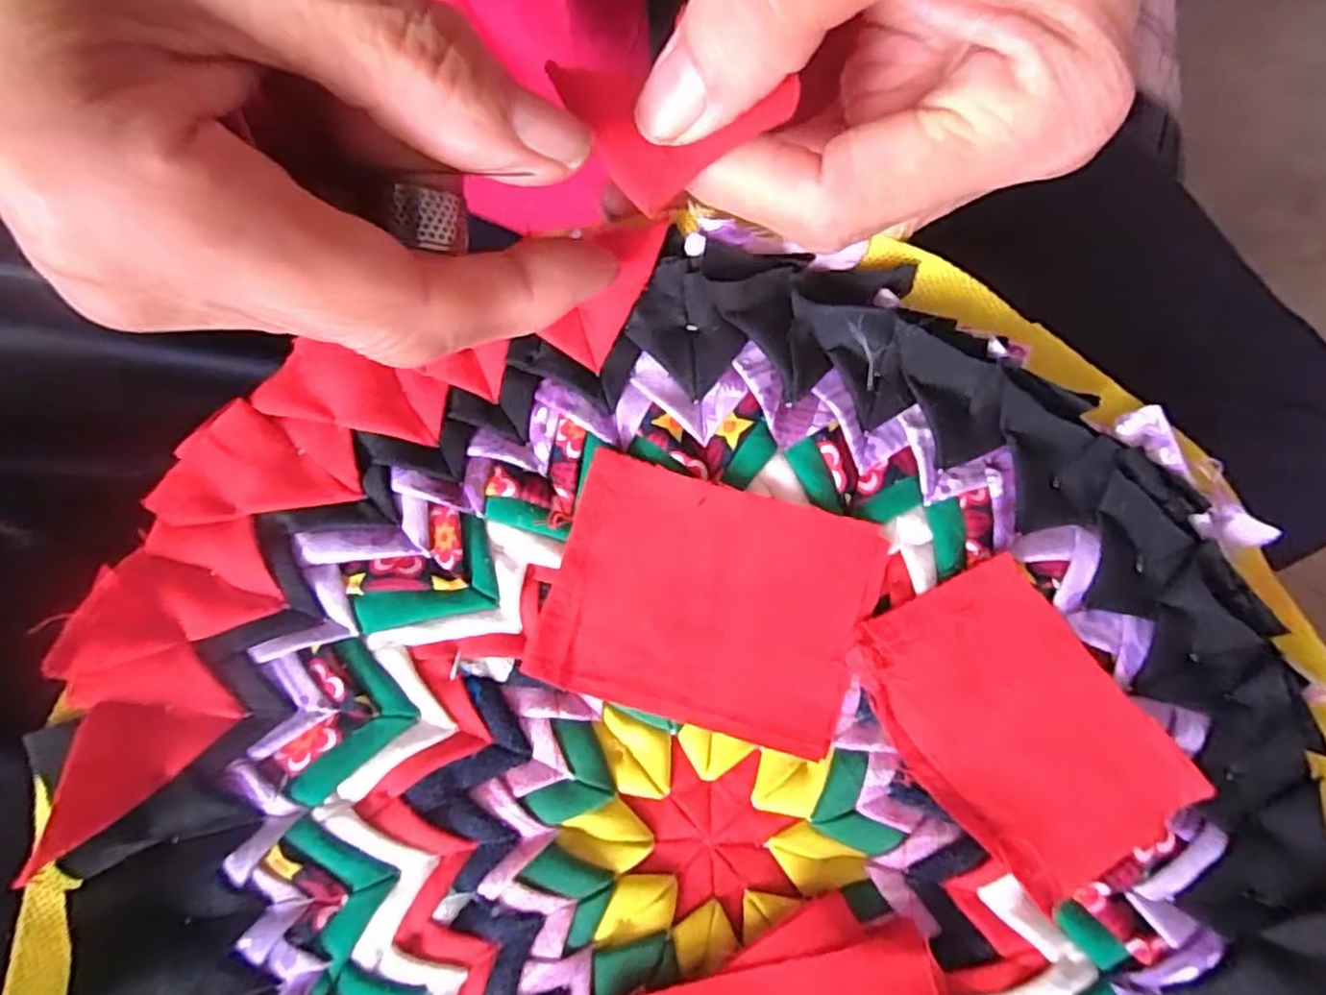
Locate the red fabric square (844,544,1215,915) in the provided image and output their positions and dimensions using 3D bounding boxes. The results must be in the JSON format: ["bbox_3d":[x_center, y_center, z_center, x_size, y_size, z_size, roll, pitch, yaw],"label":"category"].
[{"bbox_3d":[0.078,0.049,0.152,0.048,0.006,0.068,-34,82,-7],"label":"red fabric square"}]

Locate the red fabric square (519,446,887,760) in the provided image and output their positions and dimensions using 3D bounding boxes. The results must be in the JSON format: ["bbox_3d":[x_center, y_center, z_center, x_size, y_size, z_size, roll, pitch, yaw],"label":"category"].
[{"bbox_3d":[0.010,0.024,0.158,0.071,0.005,0.054,16,80,2],"label":"red fabric square"}]

